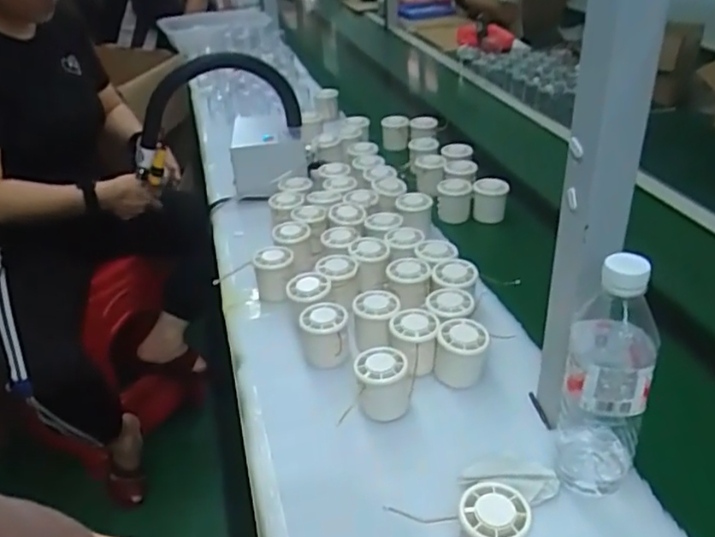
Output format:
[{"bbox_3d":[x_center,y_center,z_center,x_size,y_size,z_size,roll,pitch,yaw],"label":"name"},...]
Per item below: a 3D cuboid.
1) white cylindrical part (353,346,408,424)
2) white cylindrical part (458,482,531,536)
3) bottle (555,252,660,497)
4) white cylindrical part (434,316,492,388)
[{"bbox_3d":[0.026,0.120,0.666,0.053,0.059,0.051,-2,31,1],"label":"white cylindrical part"},{"bbox_3d":[0.107,0.209,0.508,0.051,0.056,0.050,-2,31,1],"label":"white cylindrical part"},{"bbox_3d":[0.205,0.089,0.528,0.061,0.222,0.068,11,34,21],"label":"bottle"},{"bbox_3d":[0.113,0.089,0.698,0.053,0.054,0.057,-2,31,1],"label":"white cylindrical part"}]

